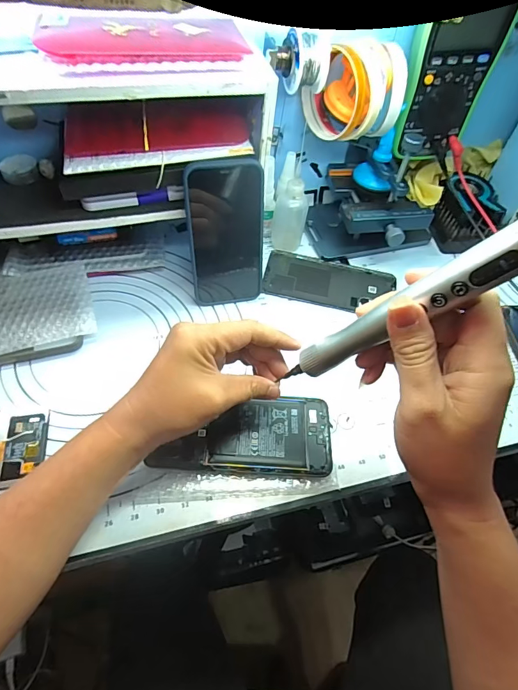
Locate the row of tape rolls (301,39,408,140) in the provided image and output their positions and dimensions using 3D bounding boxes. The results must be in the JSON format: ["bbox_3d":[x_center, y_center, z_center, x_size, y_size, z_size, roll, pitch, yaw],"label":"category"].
[{"bbox_3d":[0.097,-0.257,0.413,0.052,0.080,0.097,-30,62,-24],"label":"row of tape rolls"}]

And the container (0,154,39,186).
[{"bbox_3d":[-0.242,-0.178,0.412,0.034,0.017,0.034,3,54,-4],"label":"container"}]

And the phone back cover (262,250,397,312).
[{"bbox_3d":[0.083,-0.076,0.486,0.150,0.009,0.071,14,54,5],"label":"phone back cover"}]

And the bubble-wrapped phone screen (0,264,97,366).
[{"bbox_3d":[-0.261,-0.025,0.412,0.174,0.027,0.097,-14,57,-15],"label":"bubble-wrapped phone screen"}]

